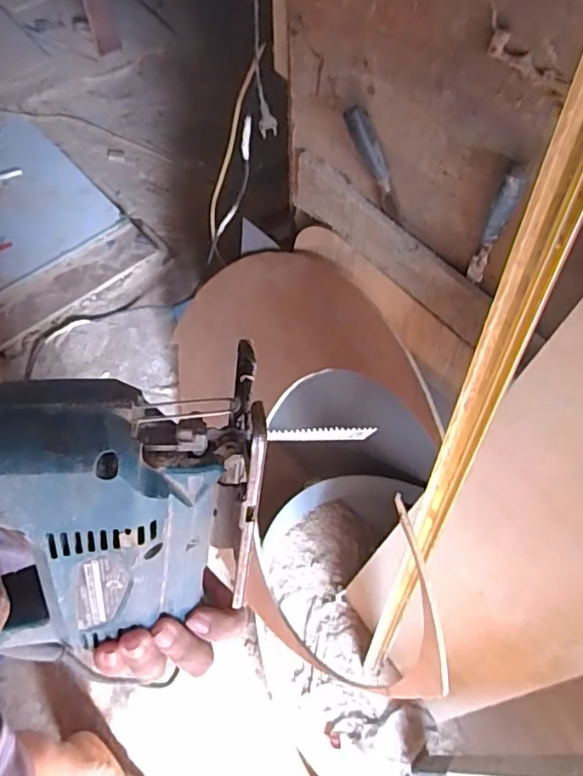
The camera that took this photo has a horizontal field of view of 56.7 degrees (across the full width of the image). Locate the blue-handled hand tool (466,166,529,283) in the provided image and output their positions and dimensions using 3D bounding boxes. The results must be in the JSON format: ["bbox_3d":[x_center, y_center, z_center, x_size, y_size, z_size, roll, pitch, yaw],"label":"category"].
[{"bbox_3d":[0.235,-0.182,0.630,0.023,0.192,0.032,28,65,13],"label":"blue-handled hand tool"}]

